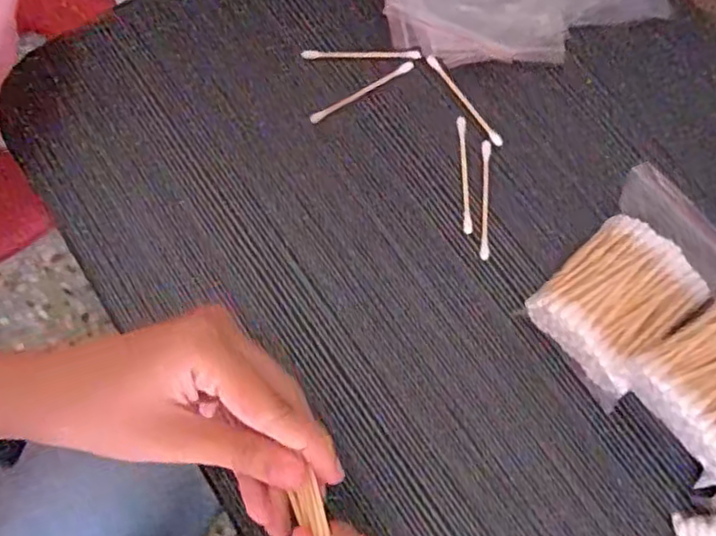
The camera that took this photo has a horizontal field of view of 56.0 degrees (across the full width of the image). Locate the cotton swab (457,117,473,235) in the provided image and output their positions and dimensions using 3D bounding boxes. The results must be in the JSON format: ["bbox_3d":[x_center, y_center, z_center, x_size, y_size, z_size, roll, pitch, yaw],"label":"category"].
[{"bbox_3d":[0.060,-0.053,0.378,0.005,0.004,0.071,0,73,-1],"label":"cotton swab"}]

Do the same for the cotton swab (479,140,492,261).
[{"bbox_3d":[0.071,-0.039,0.375,0.007,0.008,0.070,5,73,1],"label":"cotton swab"}]

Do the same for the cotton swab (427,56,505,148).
[{"bbox_3d":[0.064,-0.099,0.398,0.009,0.008,0.069,-32,76,-10],"label":"cotton swab"}]

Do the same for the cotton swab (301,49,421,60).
[{"bbox_3d":[0.002,-0.128,0.403,0.070,0.004,0.005,1,73,0],"label":"cotton swab"}]

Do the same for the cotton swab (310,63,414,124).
[{"bbox_3d":[0.003,-0.103,0.395,0.070,0.006,0.006,-30,76,-9],"label":"cotton swab"}]

